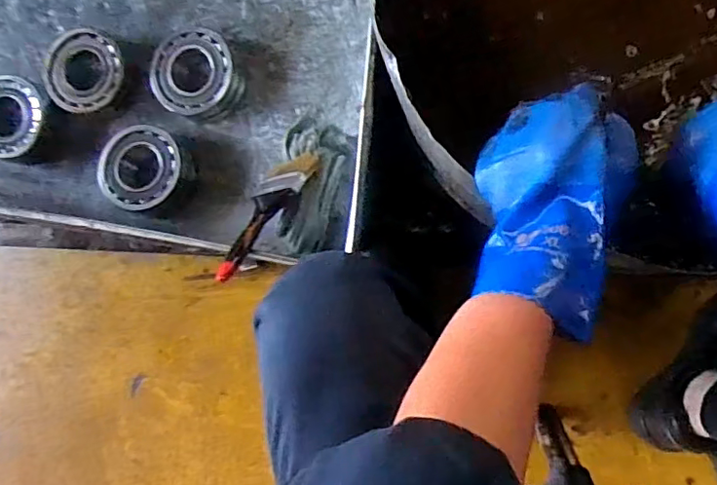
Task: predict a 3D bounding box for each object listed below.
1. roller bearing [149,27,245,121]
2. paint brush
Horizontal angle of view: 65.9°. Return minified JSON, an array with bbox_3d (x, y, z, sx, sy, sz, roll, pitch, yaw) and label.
[{"bbox_3d":[-0.213,-0.224,0.735,0.111,0.045,0.110,-1,86,7],"label":"roller bearing"},{"bbox_3d":[-0.111,-0.038,0.654,0.052,0.033,0.195,24,61,7],"label":"paint brush"}]

